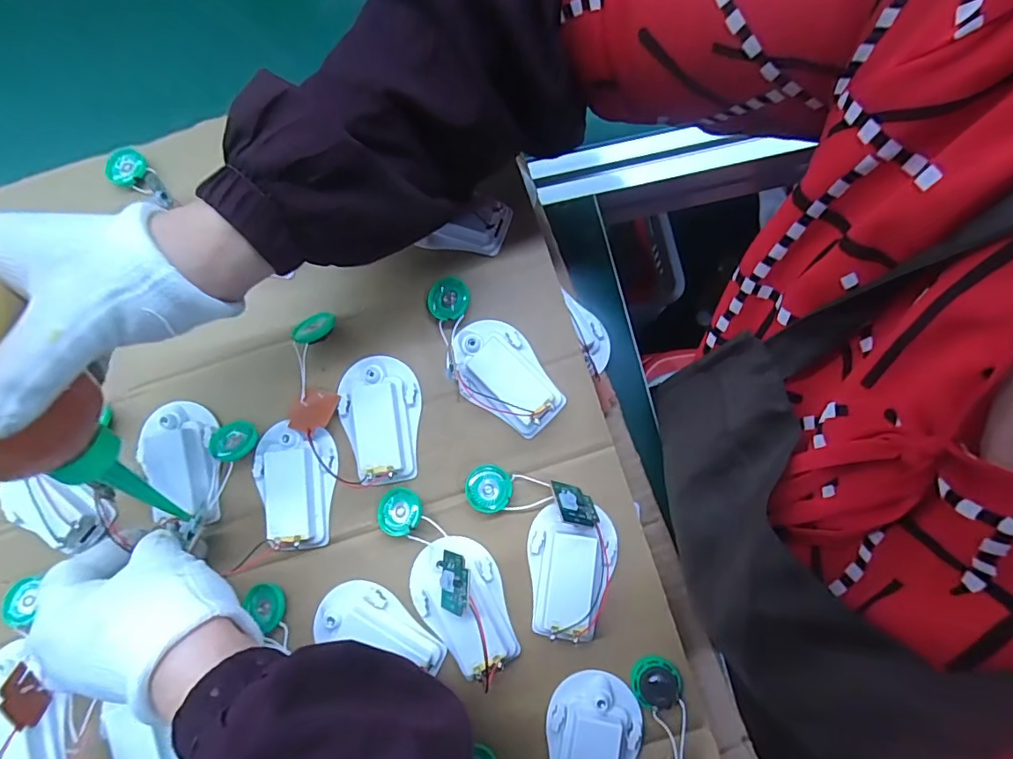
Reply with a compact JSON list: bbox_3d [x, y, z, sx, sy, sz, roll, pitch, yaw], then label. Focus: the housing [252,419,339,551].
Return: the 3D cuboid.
[{"bbox_3d":[-0.134,0.066,0.311,0.050,0.016,0.074,1,80,1],"label":"housing"}]

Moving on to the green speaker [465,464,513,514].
[{"bbox_3d":[-0.011,0.068,0.312,0.028,0.006,0.028,0,79,1],"label":"green speaker"}]

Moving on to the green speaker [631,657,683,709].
[{"bbox_3d":[0.087,0.176,0.289,0.027,0.008,0.026,0,79,1],"label":"green speaker"}]

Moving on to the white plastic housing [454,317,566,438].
[{"bbox_3d":[-0.002,-0.002,0.317,0.050,0.020,0.081,-42,81,-6],"label":"white plastic housing"}]

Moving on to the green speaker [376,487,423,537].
[{"bbox_3d":[-0.066,0.082,0.308,0.027,0.010,0.028,0,79,1],"label":"green speaker"}]

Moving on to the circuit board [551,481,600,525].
[{"bbox_3d":[0.042,0.074,0.298,0.027,0.005,0.029,15,36,-17],"label":"circuit board"}]

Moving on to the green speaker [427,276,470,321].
[{"bbox_3d":[-0.037,-0.053,0.327,0.026,0.006,0.028,-1,94,-12],"label":"green speaker"}]

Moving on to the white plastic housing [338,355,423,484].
[{"bbox_3d":[-0.081,0.024,0.315,0.051,0.018,0.080,-4,79,0],"label":"white plastic housing"}]

